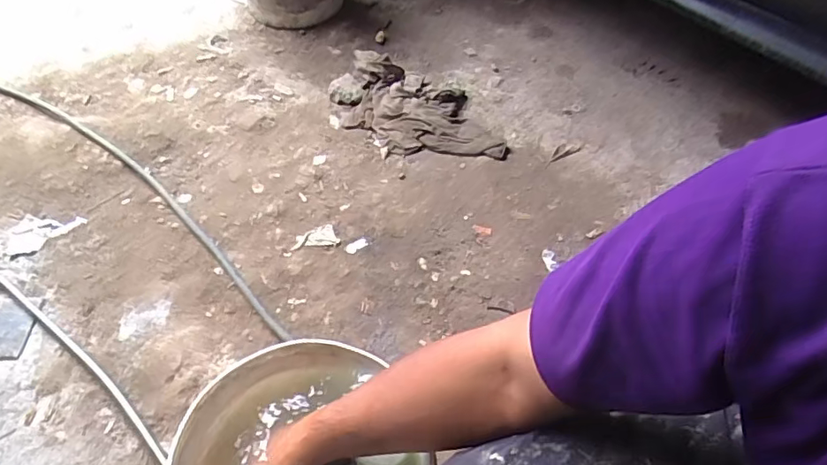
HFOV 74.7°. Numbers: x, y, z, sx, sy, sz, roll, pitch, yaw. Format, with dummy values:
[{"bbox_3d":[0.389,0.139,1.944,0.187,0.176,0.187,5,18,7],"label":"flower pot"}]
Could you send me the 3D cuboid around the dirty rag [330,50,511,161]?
[{"bbox_3d":[0.008,-0.277,1.207,0.434,0.068,0.225,25,54,18],"label":"dirty rag"}]

